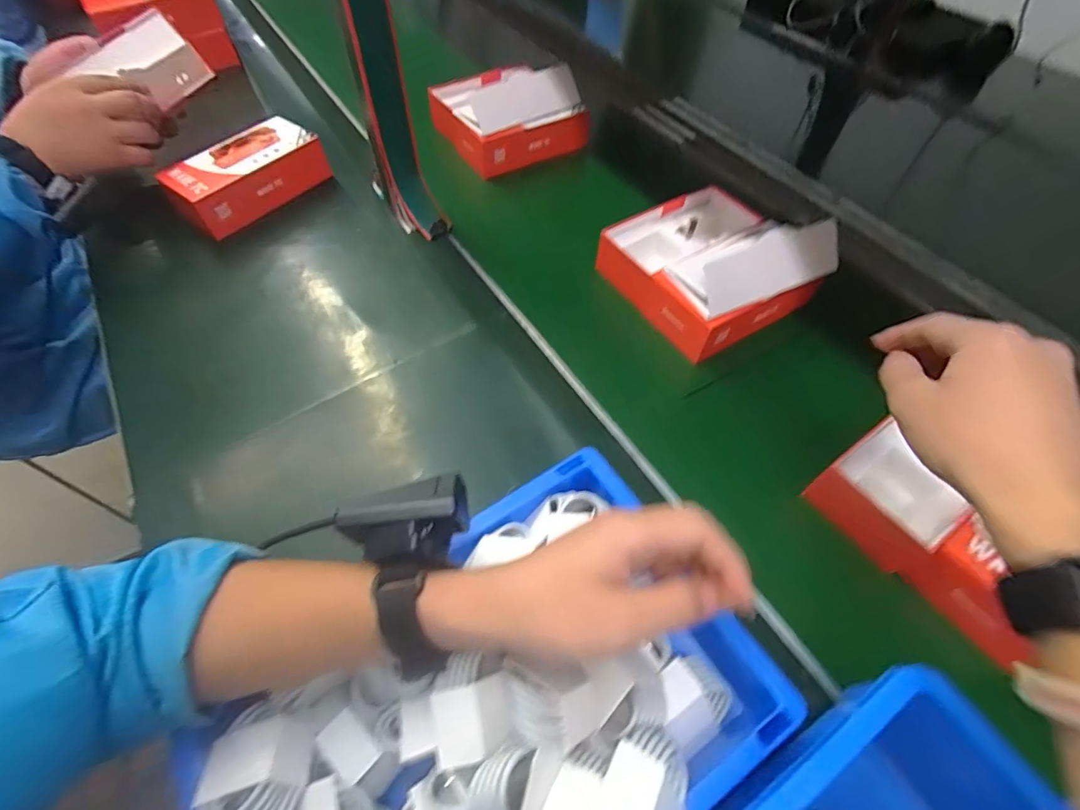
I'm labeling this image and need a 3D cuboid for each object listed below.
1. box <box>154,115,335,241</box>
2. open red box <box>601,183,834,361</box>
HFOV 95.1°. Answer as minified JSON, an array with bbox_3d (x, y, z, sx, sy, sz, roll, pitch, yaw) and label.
[{"bbox_3d":[-0.388,-0.308,0.662,0.096,0.064,0.184,31,60,19],"label":"box"},{"bbox_3d":[0.188,-0.171,0.549,0.180,0.086,0.189,-26,60,-18],"label":"open red box"}]

